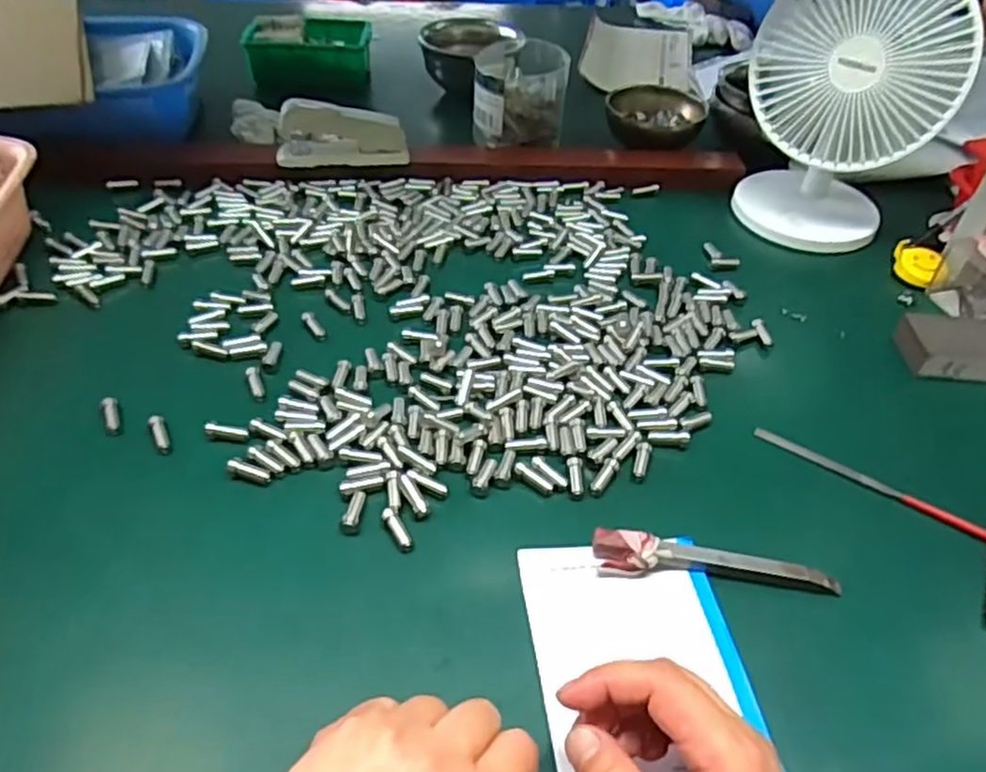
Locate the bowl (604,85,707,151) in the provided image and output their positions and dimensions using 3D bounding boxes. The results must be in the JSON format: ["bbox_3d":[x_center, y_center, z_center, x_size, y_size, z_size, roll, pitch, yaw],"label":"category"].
[{"bbox_3d":[0.184,-0.302,0.829,0.110,0.047,0.110,2,43,-2],"label":"bowl"}]

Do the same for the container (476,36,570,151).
[{"bbox_3d":[0.030,-0.324,0.804,0.101,0.082,0.106,1,43,-4],"label":"container"}]

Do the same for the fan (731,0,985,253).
[{"bbox_3d":[0.313,-0.256,0.653,0.164,0.220,0.116,19,45,15],"label":"fan"}]

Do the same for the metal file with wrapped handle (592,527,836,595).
[{"bbox_3d":[0.125,0.104,0.410,0.136,0.017,0.021,10,44,5],"label":"metal file with wrapped handle"}]

